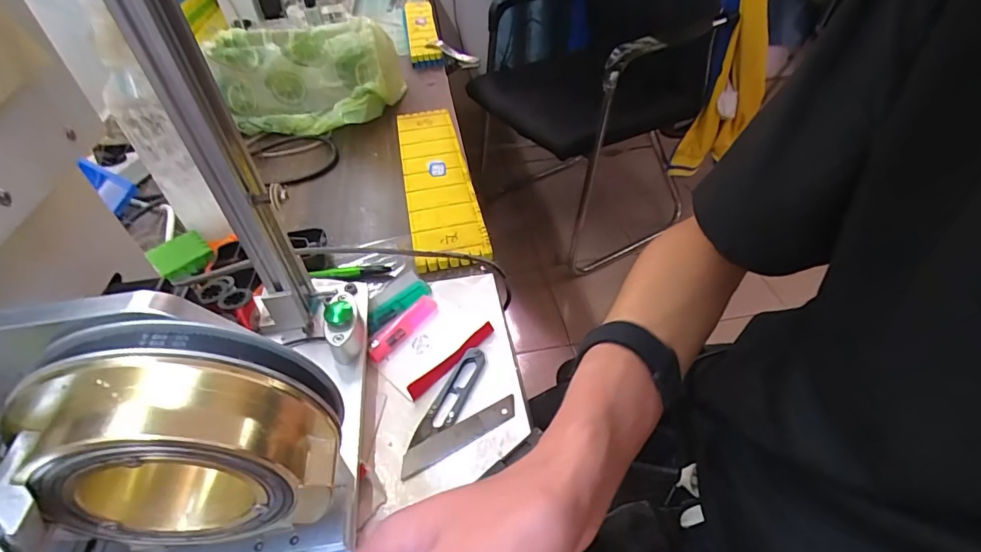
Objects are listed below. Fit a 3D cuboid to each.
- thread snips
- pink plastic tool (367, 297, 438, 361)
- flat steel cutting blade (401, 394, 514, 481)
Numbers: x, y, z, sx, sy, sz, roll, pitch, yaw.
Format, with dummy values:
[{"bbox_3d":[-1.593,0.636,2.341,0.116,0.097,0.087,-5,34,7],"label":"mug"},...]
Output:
[{"bbox_3d":[-0.031,0.095,0.376,0.025,0.009,0.095,20,49,23],"label":"thread snips"},{"bbox_3d":[-0.081,0.045,0.435,0.022,0.006,0.079,26,52,27],"label":"pink plastic tool"},{"bbox_3d":[-0.023,0.120,0.357,0.097,0.004,0.018,-23,54,-20],"label":"flat steel cutting blade"}]

